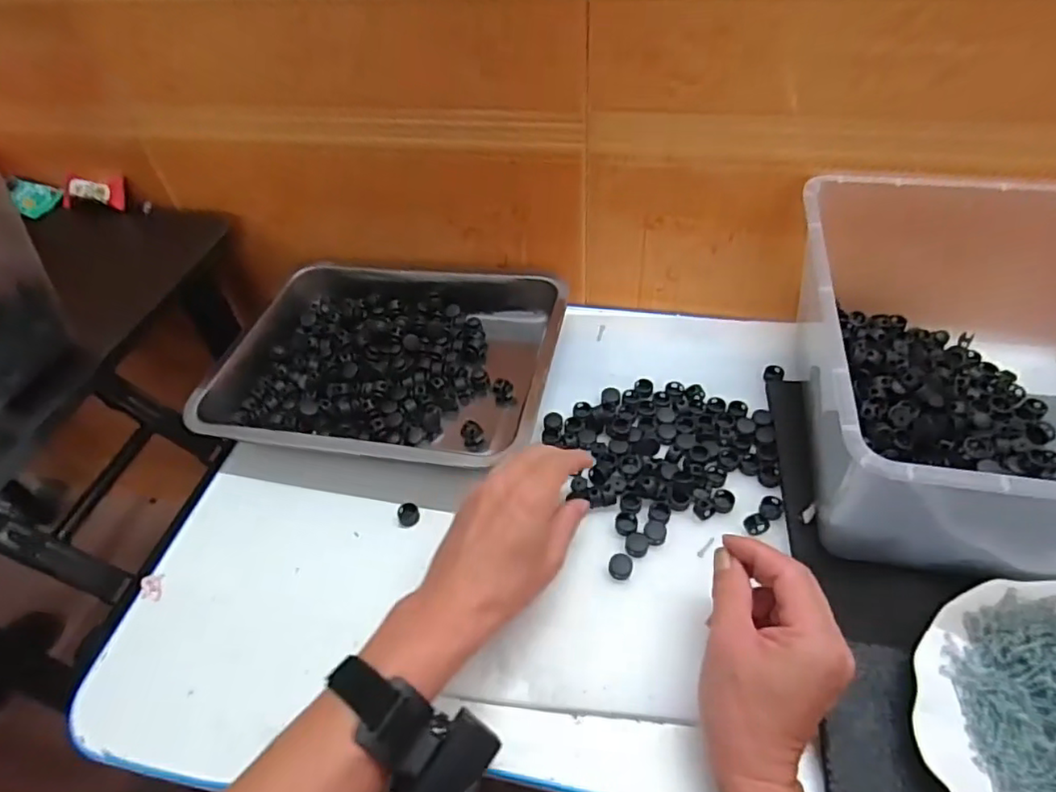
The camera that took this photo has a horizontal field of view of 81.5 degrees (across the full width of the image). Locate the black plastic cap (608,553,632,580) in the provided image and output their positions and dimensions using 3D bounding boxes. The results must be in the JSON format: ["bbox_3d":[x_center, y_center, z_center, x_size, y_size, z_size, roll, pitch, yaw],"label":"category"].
[{"bbox_3d":[0.068,0.124,0.447,0.017,0.009,0.016,-2,48,3],"label":"black plastic cap"}]

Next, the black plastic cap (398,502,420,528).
[{"bbox_3d":[-0.097,0.096,0.498,0.018,0.012,0.015,-21,50,-13],"label":"black plastic cap"}]

